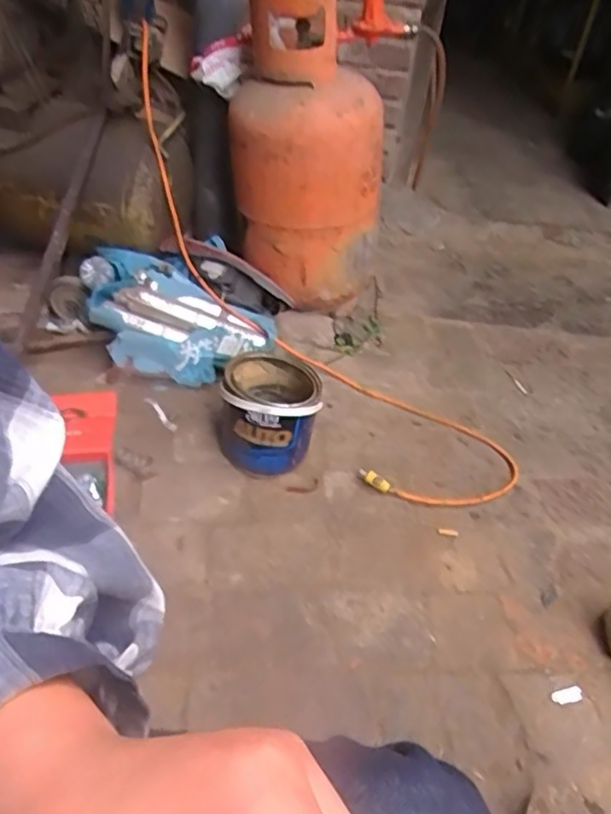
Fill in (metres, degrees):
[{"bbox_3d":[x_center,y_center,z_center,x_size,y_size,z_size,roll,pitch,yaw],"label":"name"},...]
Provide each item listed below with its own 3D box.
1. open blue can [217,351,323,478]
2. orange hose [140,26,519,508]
[{"bbox_3d":[-0.065,0.005,1.091,0.174,0.157,0.184,4,40,2],"label":"open blue can"},{"bbox_3d":[-0.033,-0.178,1.234,0.262,0.219,1.031,-34,75,-31],"label":"orange hose"}]

